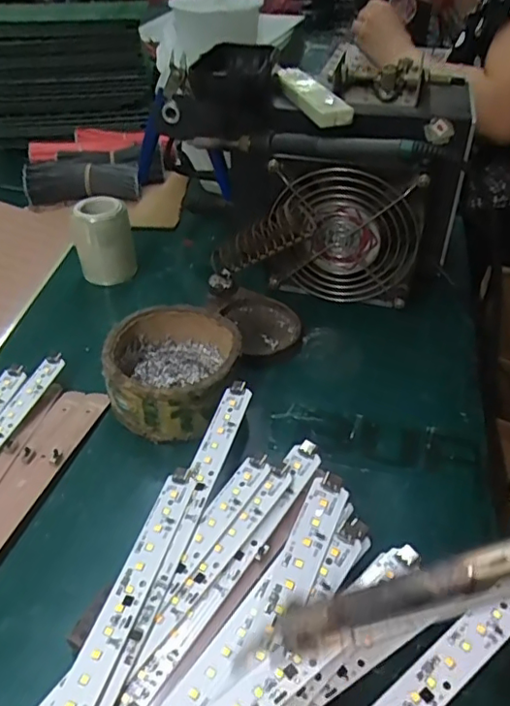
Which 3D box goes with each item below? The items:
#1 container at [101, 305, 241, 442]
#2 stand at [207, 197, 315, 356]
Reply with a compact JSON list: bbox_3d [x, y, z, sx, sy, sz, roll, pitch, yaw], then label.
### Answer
[{"bbox_3d":[-0.052,0.011,0.365,0.080,0.041,0.081,2,41,2],"label":"container"},{"bbox_3d":[0.002,-0.053,0.409,0.074,0.086,0.072,2,41,2],"label":"stand"}]

